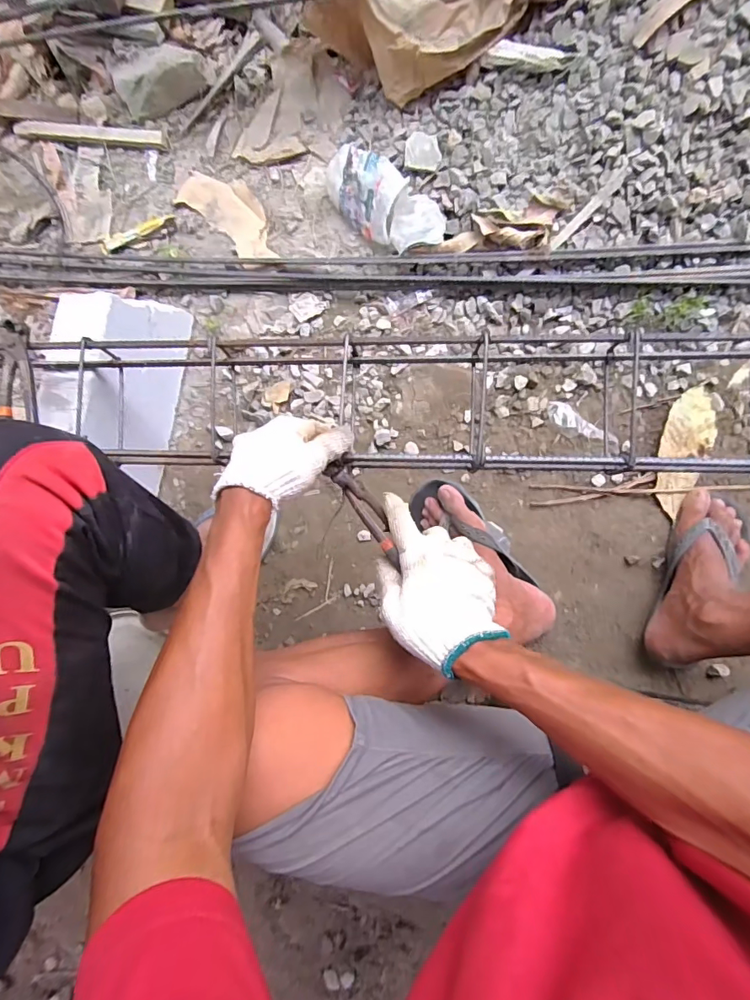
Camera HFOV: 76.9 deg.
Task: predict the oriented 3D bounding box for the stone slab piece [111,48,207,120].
[{"bbox_3d":[-0.380,-0.734,0.828,0.165,0.039,0.083,-6,84,7],"label":"stone slab piece"}]

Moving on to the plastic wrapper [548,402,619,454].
[{"bbox_3d":[0.321,-0.109,0.733,0.121,0.012,0.038,34,90,10],"label":"plastic wrapper"}]

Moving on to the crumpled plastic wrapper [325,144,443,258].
[{"bbox_3d":[0.014,-0.477,0.750,0.224,0.070,0.098,41,91,10],"label":"crumpled plastic wrapper"}]

